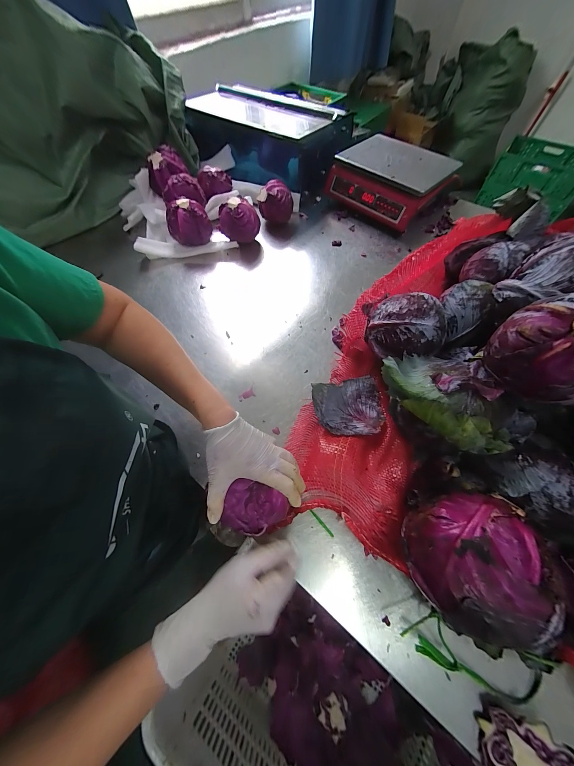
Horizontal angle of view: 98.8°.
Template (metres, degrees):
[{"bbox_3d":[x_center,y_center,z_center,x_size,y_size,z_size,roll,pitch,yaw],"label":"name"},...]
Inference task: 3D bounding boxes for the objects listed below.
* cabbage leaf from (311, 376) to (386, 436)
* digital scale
[{"bbox_3d":[0.102,0.036,0.427,0.121,0.039,0.110,0,62,1],"label":"cabbage leaf"},{"bbox_3d":[0.274,-0.537,0.673,0.190,0.125,0.280,-37,67,-16],"label":"digital scale"}]

